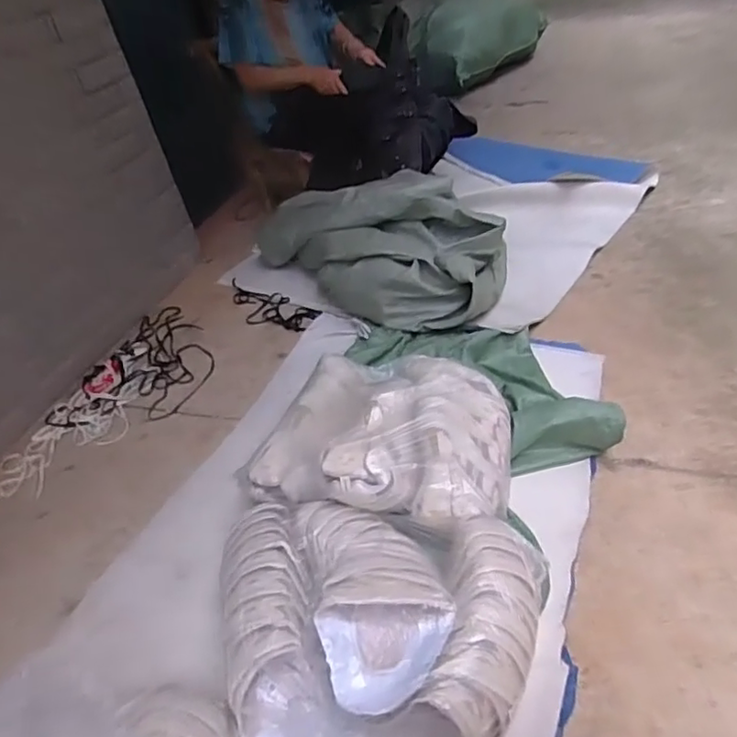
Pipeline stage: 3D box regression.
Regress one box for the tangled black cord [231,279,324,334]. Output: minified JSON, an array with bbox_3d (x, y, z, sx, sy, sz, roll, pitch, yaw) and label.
[{"bbox_3d":[-0.307,-0.183,1.790,0.400,0.029,0.147,21,50,38],"label":"tangled black cord"}]

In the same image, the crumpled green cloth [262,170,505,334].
[{"bbox_3d":[0.053,-0.381,1.773,0.494,0.225,0.836,-31,40,-19],"label":"crumpled green cloth"}]

